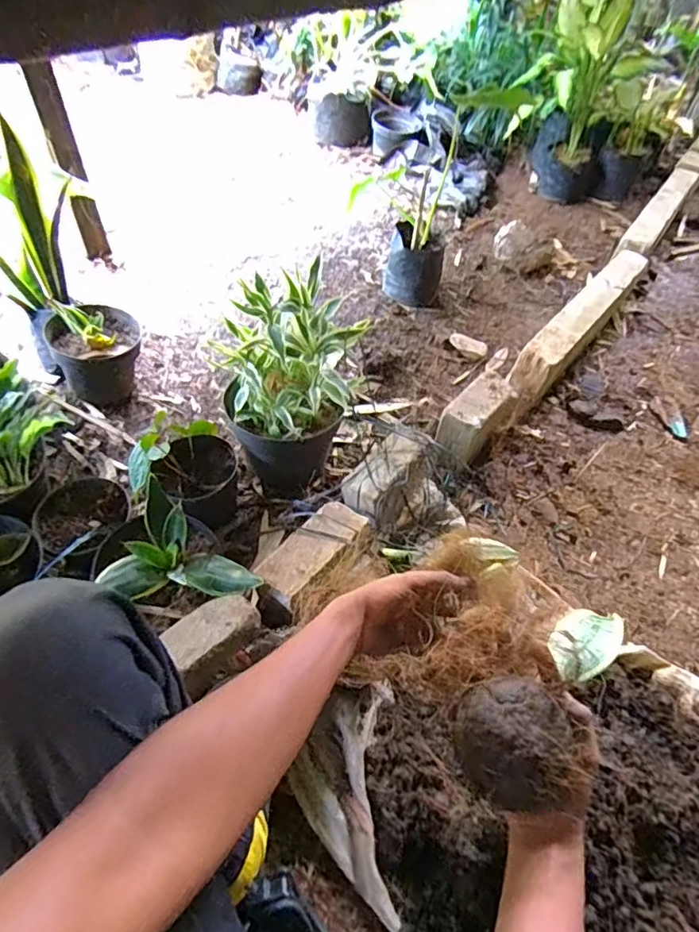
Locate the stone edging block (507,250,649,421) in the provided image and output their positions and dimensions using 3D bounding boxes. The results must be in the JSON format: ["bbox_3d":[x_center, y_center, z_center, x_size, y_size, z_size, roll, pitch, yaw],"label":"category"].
[{"bbox_3d":[0.550,-0.340,1.294,0.086,0.135,0.639,33,58,23],"label":"stone edging block"}]

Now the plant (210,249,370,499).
[{"bbox_3d":[-0.098,-0.129,0.966,0.192,0.368,0.201,36,59,24],"label":"plant"}]

